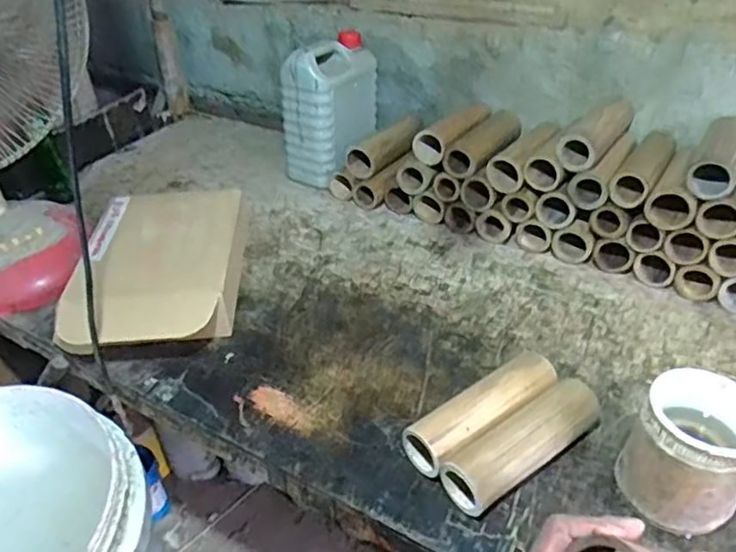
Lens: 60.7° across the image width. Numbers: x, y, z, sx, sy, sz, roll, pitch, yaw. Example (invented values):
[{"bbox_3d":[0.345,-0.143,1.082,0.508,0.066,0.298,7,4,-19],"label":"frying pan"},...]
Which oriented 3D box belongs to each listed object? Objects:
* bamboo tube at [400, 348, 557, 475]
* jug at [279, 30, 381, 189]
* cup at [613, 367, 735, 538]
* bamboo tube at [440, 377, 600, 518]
[{"bbox_3d":[0.125,0.147,0.672,0.180,0.052,0.055,-24,41,-27],"label":"bamboo tube"},{"bbox_3d":[-0.062,-0.293,1.120,0.100,0.230,0.170,18,40,27],"label":"jug"},{"bbox_3d":[0.298,0.164,0.580,0.096,0.120,0.097,-2,35,1],"label":"cup"},{"bbox_3d":[0.158,0.171,0.638,0.181,0.052,0.052,-25,41,-28],"label":"bamboo tube"}]

